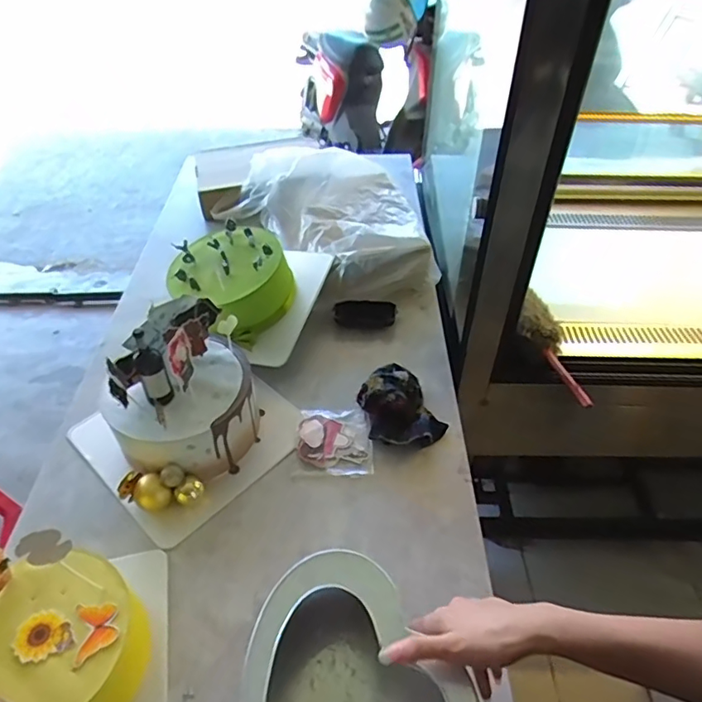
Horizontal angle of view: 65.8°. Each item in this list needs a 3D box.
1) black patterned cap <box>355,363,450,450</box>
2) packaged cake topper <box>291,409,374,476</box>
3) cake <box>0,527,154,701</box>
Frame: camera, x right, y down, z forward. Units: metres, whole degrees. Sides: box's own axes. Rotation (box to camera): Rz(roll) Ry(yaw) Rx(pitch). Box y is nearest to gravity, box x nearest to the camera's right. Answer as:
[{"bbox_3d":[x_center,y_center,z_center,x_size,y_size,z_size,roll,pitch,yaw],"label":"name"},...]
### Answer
[{"bbox_3d":[0.068,0.082,0.799,0.109,0.047,0.143,-19,48,-18],"label":"black patterned cap"},{"bbox_3d":[-0.024,0.125,0.774,0.106,0.011,0.112,1,45,1],"label":"packaged cake topper"},{"bbox_3d":[-0.303,0.276,0.522,0.161,0.164,0.165,19,48,18],"label":"cake"}]

